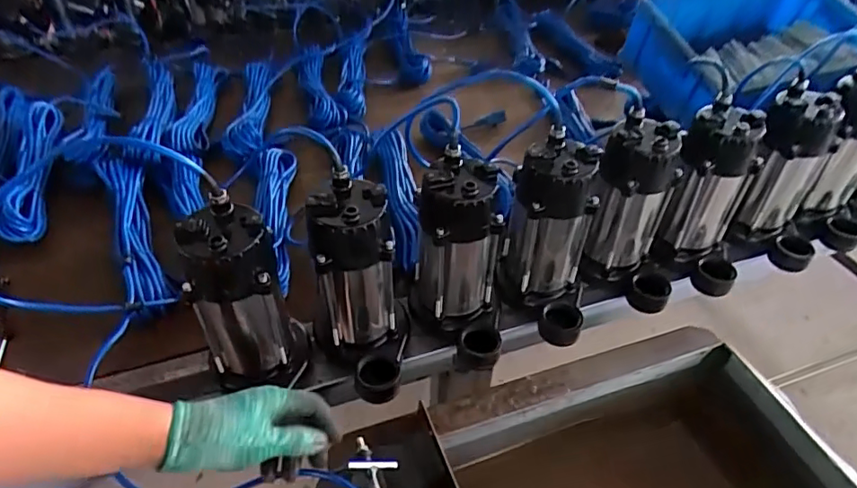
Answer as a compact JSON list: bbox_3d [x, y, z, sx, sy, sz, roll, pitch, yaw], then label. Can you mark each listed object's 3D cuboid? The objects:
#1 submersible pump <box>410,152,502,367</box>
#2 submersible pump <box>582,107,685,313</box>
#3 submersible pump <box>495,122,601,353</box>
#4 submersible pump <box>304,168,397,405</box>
[{"bbox_3d":[0.037,0.028,0.689,0.117,0.233,0.141,3,43,1],"label":"submersible pump"},{"bbox_3d":[0.290,-0.033,0.768,0.138,0.238,0.110,20,46,19],"label":"submersible pump"},{"bbox_3d":[0.159,-0.011,0.727,0.115,0.248,0.147,15,46,29],"label":"submersible pump"},{"bbox_3d":[-0.079,0.058,0.644,0.109,0.223,0.146,-4,43,-7],"label":"submersible pump"}]

